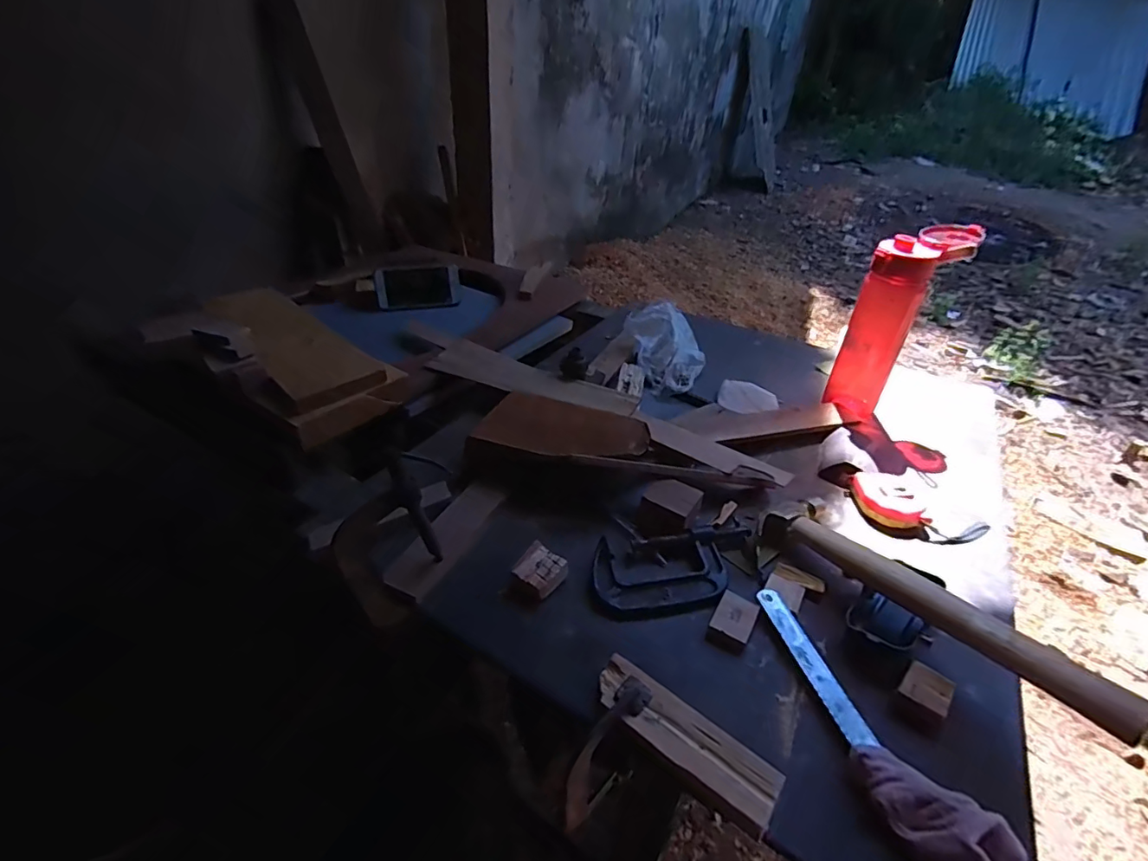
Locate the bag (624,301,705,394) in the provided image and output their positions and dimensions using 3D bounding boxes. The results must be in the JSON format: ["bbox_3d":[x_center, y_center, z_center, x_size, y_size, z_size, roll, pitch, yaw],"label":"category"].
[{"bbox_3d":[0.154,-0.138,0.827,0.112,0.058,0.191,-7,40,-13],"label":"bag"}]

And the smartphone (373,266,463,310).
[{"bbox_3d":[-0.301,-0.278,0.991,0.154,0.081,0.013,-5,6,-11],"label":"smartphone"}]

